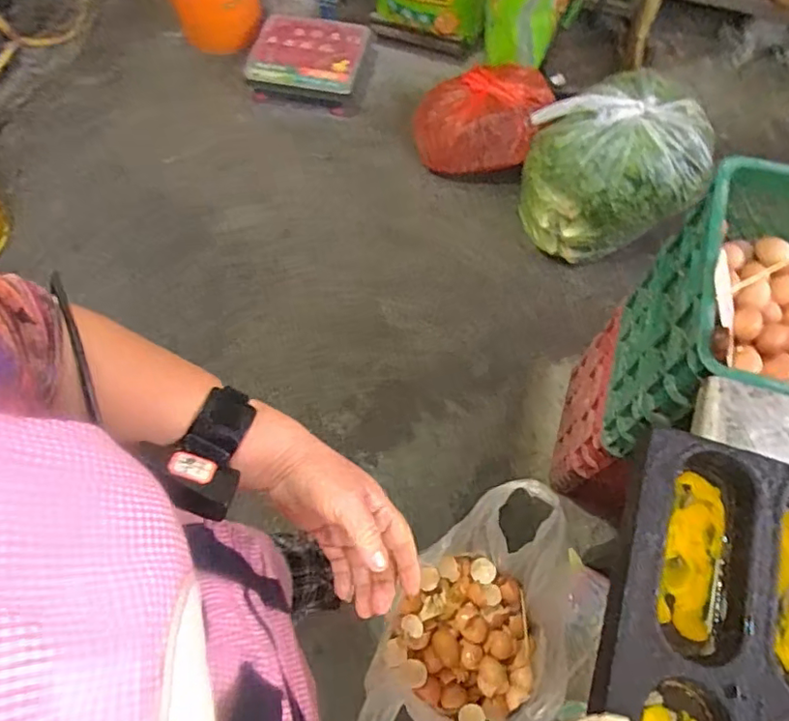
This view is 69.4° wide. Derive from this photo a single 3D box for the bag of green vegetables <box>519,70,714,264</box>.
[{"bbox_3d":[0.540,-0.505,1.457,0.408,0.286,0.390,-20,67,-8],"label":"bag of green vegetables"}]

